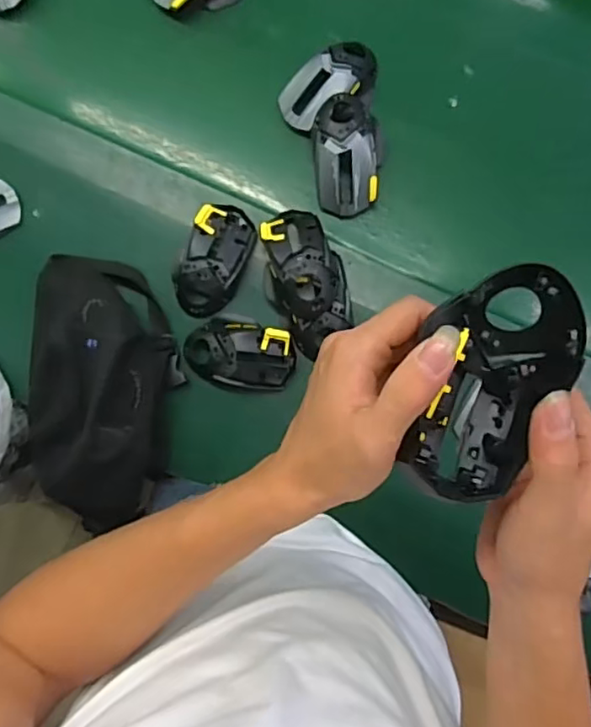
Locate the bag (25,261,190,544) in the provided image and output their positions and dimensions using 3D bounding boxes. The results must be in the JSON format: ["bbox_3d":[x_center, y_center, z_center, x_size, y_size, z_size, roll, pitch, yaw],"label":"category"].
[{"bbox_3d":[-0.203,0.021,0.621,0.156,0.066,0.280,-8,85,1],"label":"bag"}]

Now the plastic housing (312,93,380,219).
[{"bbox_3d":[0.052,-0.220,0.643,0.063,0.059,0.120,-6,85,2],"label":"plastic housing"}]

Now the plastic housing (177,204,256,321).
[{"bbox_3d":[-0.088,-0.111,0.645,0.071,0.039,0.123,22,87,4],"label":"plastic housing"}]

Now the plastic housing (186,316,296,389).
[{"bbox_3d":[-0.060,-0.009,0.639,0.119,0.033,0.077,14,86,3],"label":"plastic housing"}]

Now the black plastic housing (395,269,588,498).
[{"bbox_3d":[0.092,0.010,0.295,0.070,0.044,0.111,25,87,4],"label":"black plastic housing"}]

